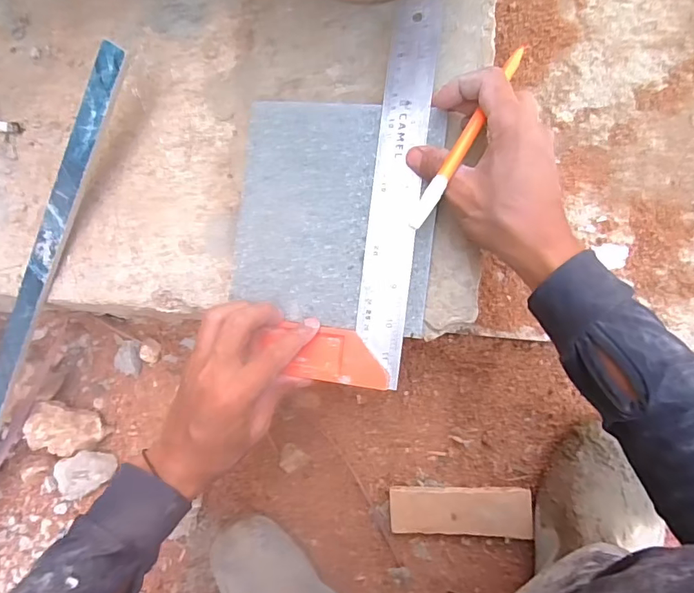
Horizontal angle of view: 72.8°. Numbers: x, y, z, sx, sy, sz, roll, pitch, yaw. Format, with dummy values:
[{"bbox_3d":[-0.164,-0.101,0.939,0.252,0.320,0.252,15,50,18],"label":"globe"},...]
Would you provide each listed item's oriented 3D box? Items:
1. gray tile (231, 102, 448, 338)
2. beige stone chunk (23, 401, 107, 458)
[{"bbox_3d":[-0.008,-0.065,0.372,0.160,0.013,0.170,8,89,8],"label":"gray tile"},{"bbox_3d":[-0.329,0.157,0.547,0.070,0.045,0.050,28,93,8],"label":"beige stone chunk"}]

